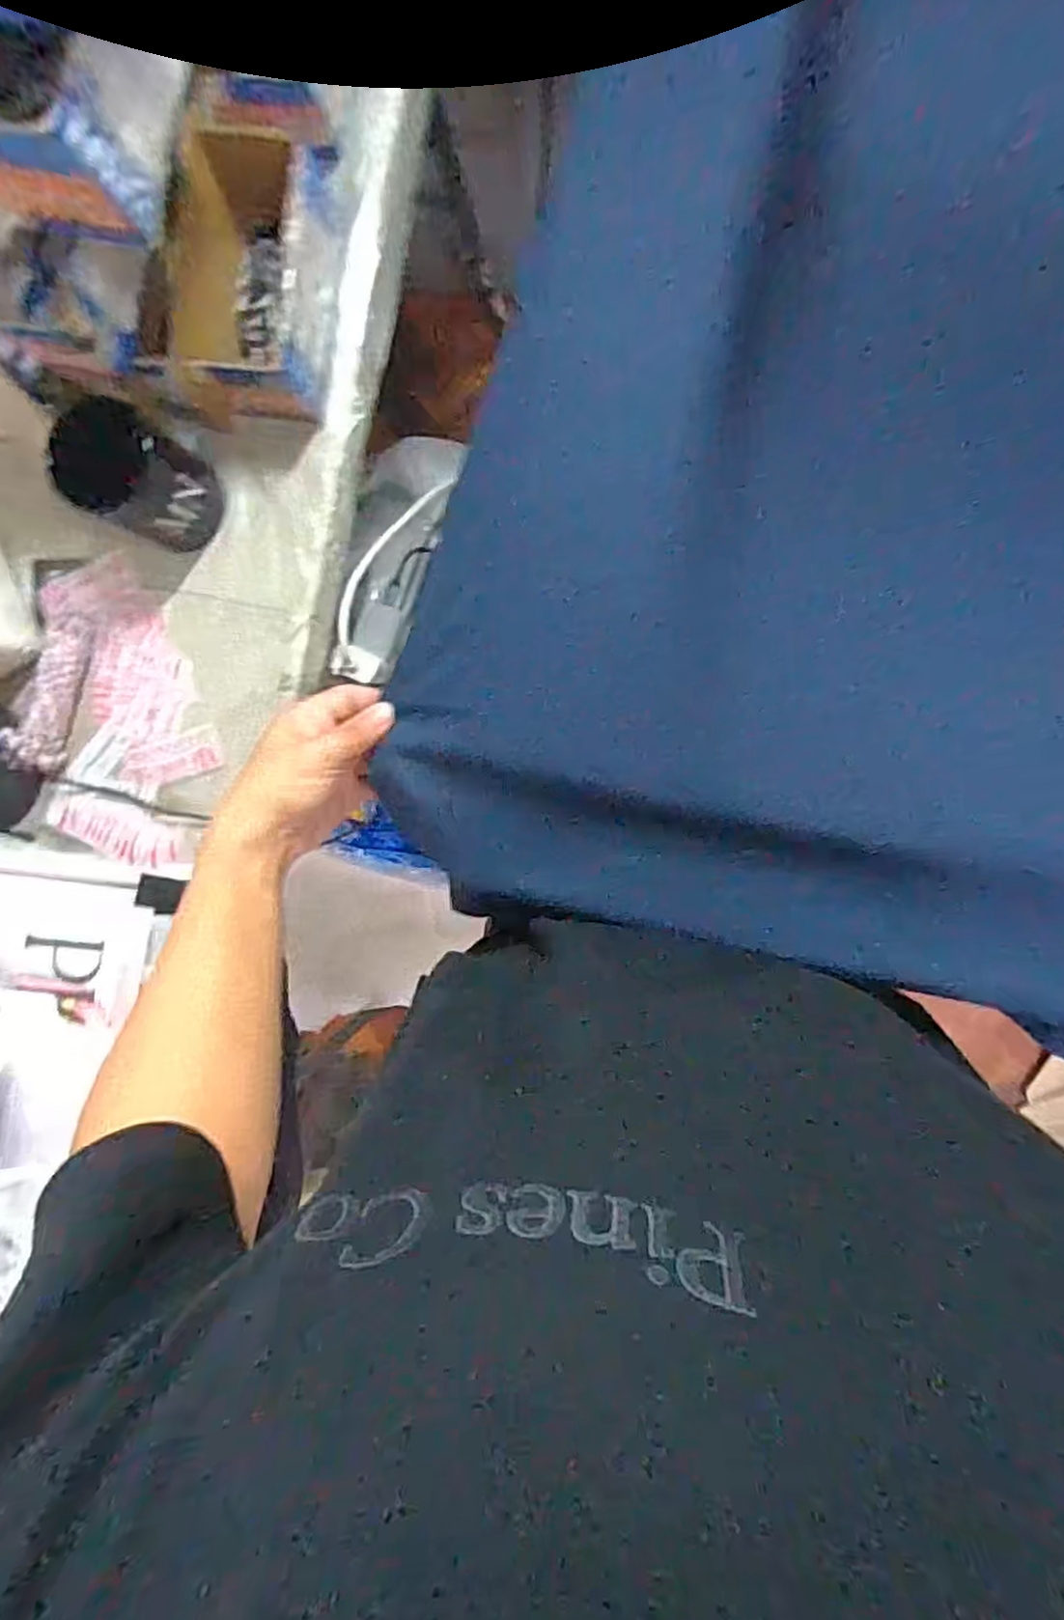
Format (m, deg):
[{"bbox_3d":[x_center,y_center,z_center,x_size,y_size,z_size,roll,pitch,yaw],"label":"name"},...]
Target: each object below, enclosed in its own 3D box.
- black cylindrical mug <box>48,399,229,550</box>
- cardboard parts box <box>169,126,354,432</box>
[{"bbox_3d":[-0.296,-0.252,0.545,0.078,0.094,0.080,31,96,5],"label":"black cylindrical mug"},{"bbox_3d":[-0.201,-0.400,0.530,0.098,0.072,0.194,9,94,7],"label":"cardboard parts box"}]

